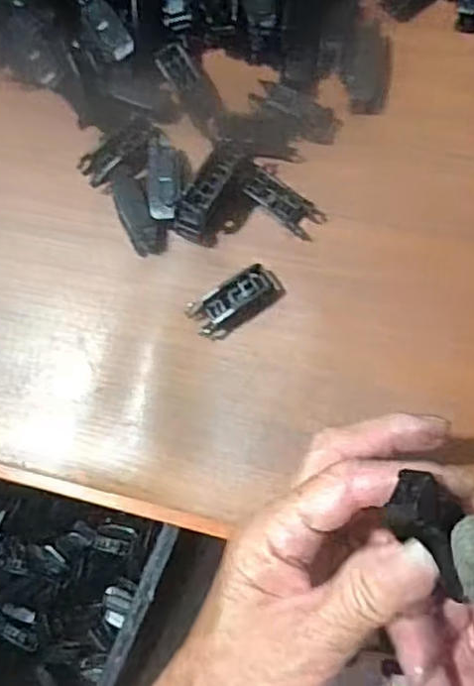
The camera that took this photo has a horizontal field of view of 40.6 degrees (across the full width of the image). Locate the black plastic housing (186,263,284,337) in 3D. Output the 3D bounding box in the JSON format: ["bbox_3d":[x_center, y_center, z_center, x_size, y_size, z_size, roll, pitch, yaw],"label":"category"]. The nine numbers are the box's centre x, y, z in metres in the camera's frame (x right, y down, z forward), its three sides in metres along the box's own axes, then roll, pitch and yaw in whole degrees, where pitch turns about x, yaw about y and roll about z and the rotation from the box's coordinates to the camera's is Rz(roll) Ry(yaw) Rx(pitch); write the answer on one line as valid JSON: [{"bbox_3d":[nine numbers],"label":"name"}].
[{"bbox_3d":[0.000,-0.022,0.349,0.051,0.014,0.022,-30,82,1],"label":"black plastic housing"}]

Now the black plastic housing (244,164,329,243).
[{"bbox_3d":[0.025,-0.078,0.354,0.049,0.008,0.018,37,90,-7],"label":"black plastic housing"}]

